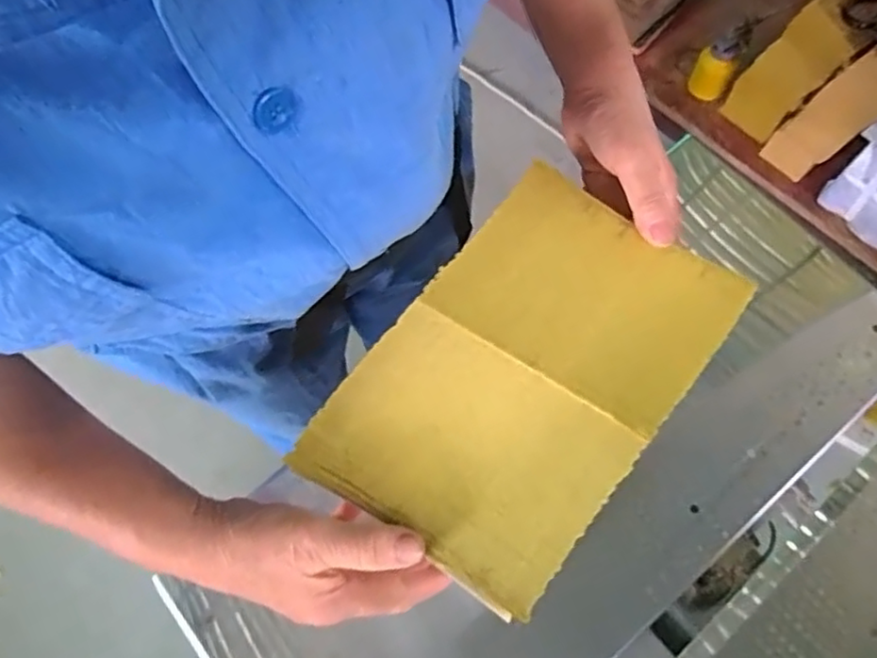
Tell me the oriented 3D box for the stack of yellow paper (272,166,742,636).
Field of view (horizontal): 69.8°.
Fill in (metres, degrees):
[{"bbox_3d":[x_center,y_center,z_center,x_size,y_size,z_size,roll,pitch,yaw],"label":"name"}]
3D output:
[{"bbox_3d":[0.052,0.025,0.375,0.157,0.009,0.239,36,76,14],"label":"stack of yellow paper"}]

